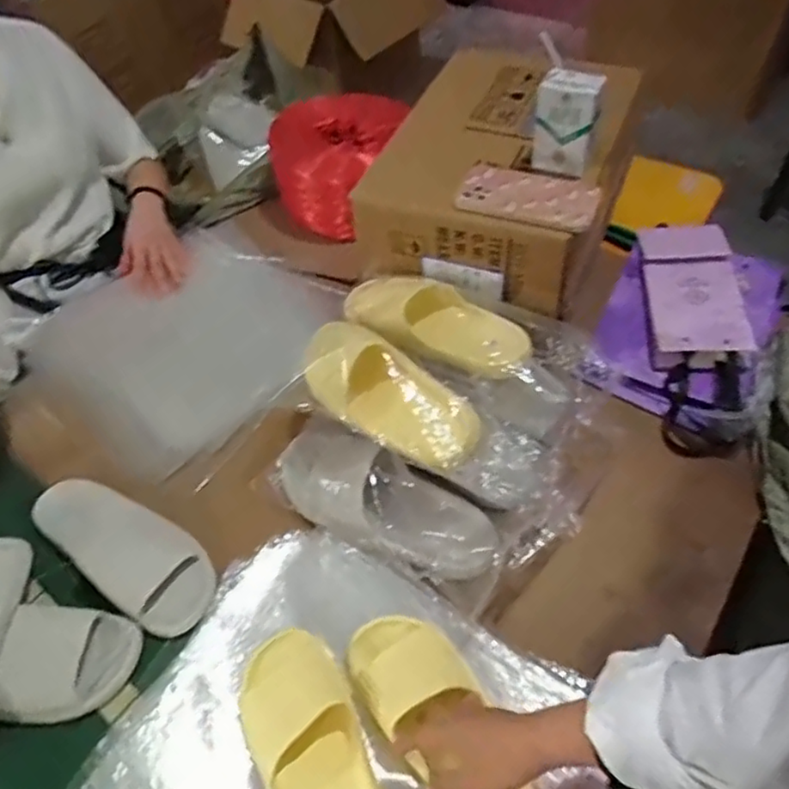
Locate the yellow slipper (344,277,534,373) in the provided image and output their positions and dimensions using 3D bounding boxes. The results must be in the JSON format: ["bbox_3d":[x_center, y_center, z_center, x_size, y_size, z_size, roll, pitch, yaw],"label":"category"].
[{"bbox_3d":[0.048,-0.097,0.815,0.256,0.062,0.095,25,59,21],"label":"yellow slipper"}]

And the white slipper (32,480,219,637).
[{"bbox_3d":[-0.316,0.180,0.767,0.238,0.056,0.109,35,62,9],"label":"white slipper"}]

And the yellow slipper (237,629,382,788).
[{"bbox_3d":[-0.071,0.342,0.611,0.109,0.067,0.242,-29,56,-16],"label":"yellow slipper"}]

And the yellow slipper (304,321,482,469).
[{"bbox_3d":[-0.019,-0.008,0.742,0.101,0.064,0.261,-39,60,-22],"label":"yellow slipper"}]

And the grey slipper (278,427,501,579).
[{"bbox_3d":[-0.018,0.125,0.776,0.295,0.067,0.098,22,58,20],"label":"grey slipper"}]

